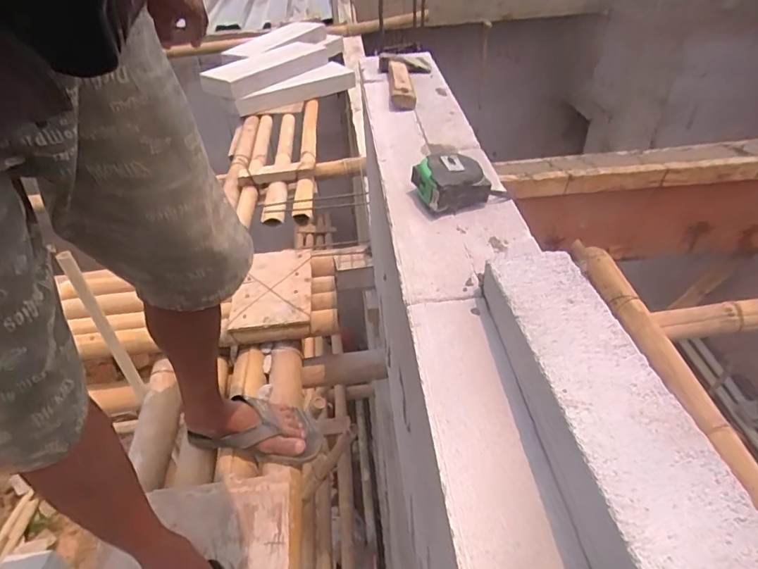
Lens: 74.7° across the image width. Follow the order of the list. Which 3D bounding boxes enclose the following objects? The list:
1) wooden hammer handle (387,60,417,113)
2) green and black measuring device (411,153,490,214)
[{"bbox_3d":[0.037,-0.357,0.873,0.042,0.032,0.192,-3,40,1],"label":"wooden hammer handle"},{"bbox_3d":[0.086,-0.121,0.584,0.079,0.043,0.083,-14,42,-12],"label":"green and black measuring device"}]

